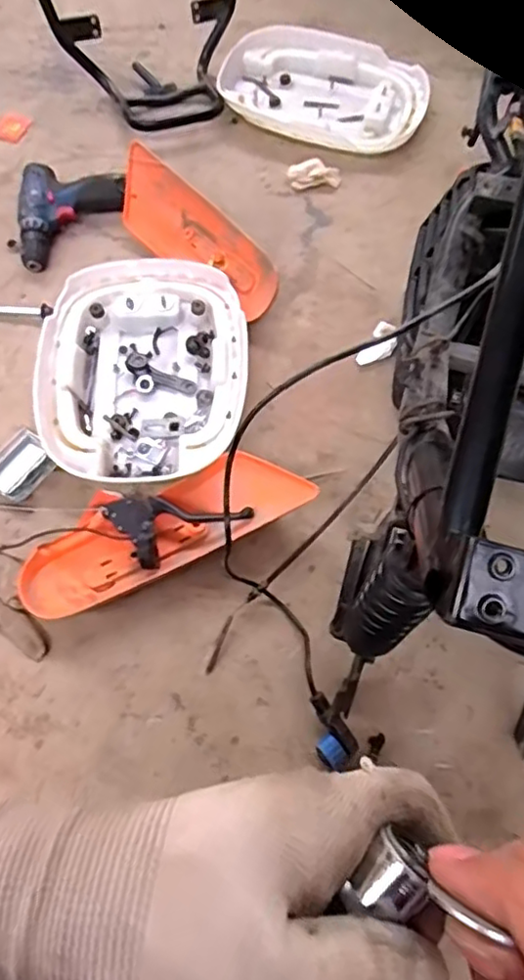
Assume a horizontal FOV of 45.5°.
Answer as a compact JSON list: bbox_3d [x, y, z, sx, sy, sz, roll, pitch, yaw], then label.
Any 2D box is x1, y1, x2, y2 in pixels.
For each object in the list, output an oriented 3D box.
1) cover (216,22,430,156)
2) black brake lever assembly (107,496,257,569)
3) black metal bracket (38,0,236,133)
[{"bbox_3d":[0.117,-0.763,1.192,0.386,0.050,0.308,27,64,13],"label":"cover"},{"bbox_3d":[-0.101,0.031,0.757,0.156,0.043,0.094,-25,65,-14],"label":"black brake lever assembly"},{"bbox_3d":[-0.191,-0.789,1.128,0.352,0.156,0.242,-17,63,-10],"label":"black metal bracket"}]

